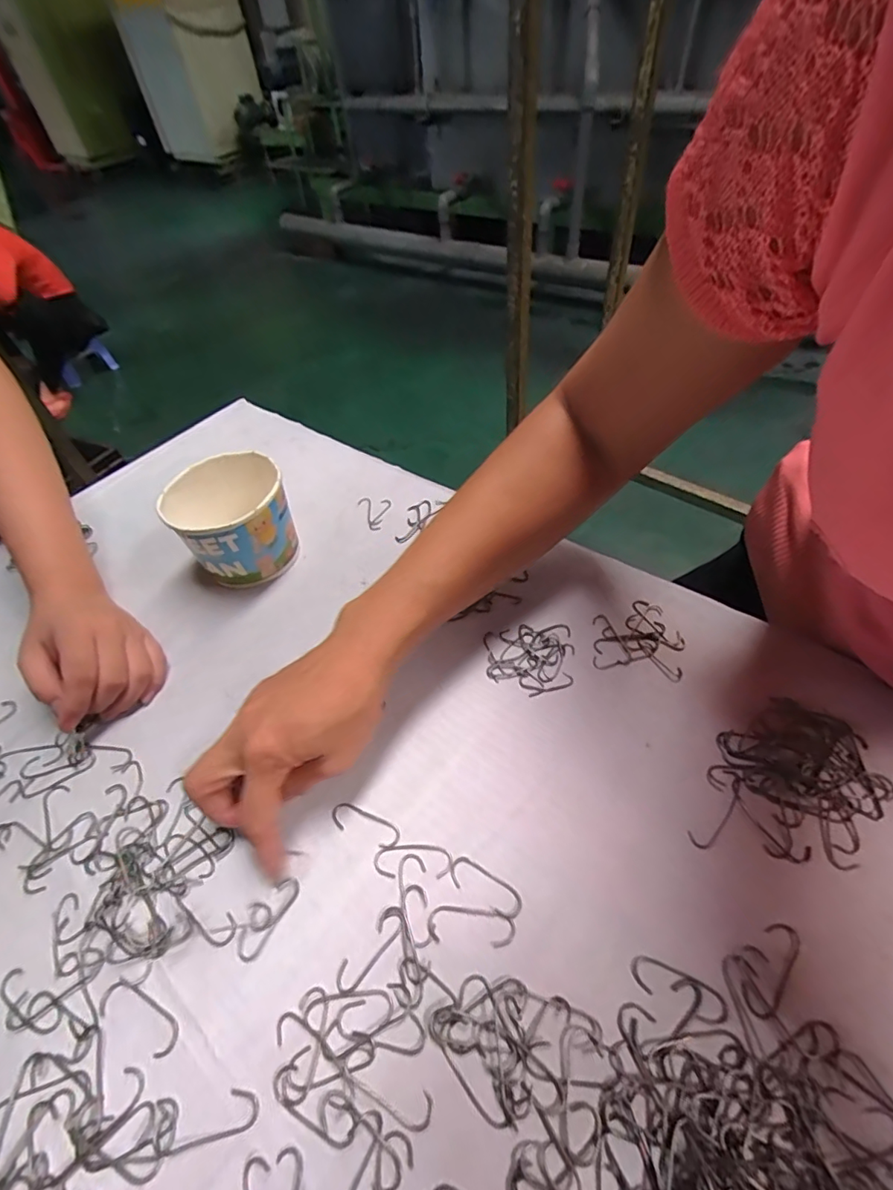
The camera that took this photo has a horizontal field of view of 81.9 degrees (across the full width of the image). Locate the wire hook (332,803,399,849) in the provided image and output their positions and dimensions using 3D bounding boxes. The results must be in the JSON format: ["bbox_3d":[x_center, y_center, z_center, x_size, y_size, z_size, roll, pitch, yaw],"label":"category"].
[{"bbox_3d":[-0.048,0.134,0.300,0.043,0.004,0.015,16,54,18],"label":"wire hook"}]

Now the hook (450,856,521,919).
[{"bbox_3d":[0.020,0.155,0.274,0.041,0.004,0.016,23,56,22],"label":"hook"}]

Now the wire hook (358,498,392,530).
[{"bbox_3d":[-0.063,-0.078,0.476,0.027,0.004,0.047,-19,51,-10],"label":"wire hook"}]

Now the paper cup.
[{"bbox_3d":[-0.171,-0.058,0.421,0.091,0.075,0.085,-24,52,-13],"label":"paper cup"}]

